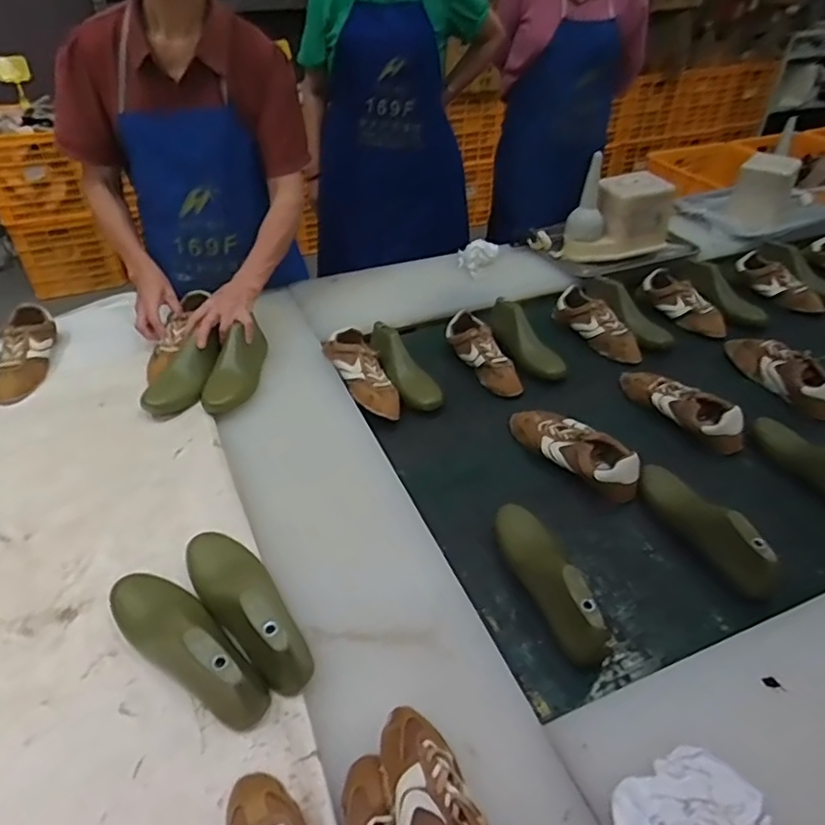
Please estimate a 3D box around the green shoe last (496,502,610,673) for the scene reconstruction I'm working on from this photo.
[{"bbox_3d":[0.180,0.205,0.793,0.070,0.093,0.238,-13,41,-15],"label":"green shoe last"}]

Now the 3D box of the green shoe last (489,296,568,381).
[{"bbox_3d":[0.229,-0.151,1.261,0.074,0.068,0.243,-22,64,-28],"label":"green shoe last"}]

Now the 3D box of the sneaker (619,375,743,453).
[{"bbox_3d":[0.491,-0.023,1.112,0.076,0.079,0.244,-30,48,-31],"label":"sneaker"}]

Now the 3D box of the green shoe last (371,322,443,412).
[{"bbox_3d":[-0.024,-0.098,1.150,0.073,0.072,0.240,-20,58,-26],"label":"green shoe last"}]

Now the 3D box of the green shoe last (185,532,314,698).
[{"bbox_3d":[-0.196,0.211,0.706,0.080,0.083,0.244,-26,46,-28],"label":"green shoe last"}]

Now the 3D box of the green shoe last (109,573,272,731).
[{"bbox_3d":[-0.254,0.244,0.671,0.241,0.092,0.074,25,46,28],"label":"green shoe last"}]

